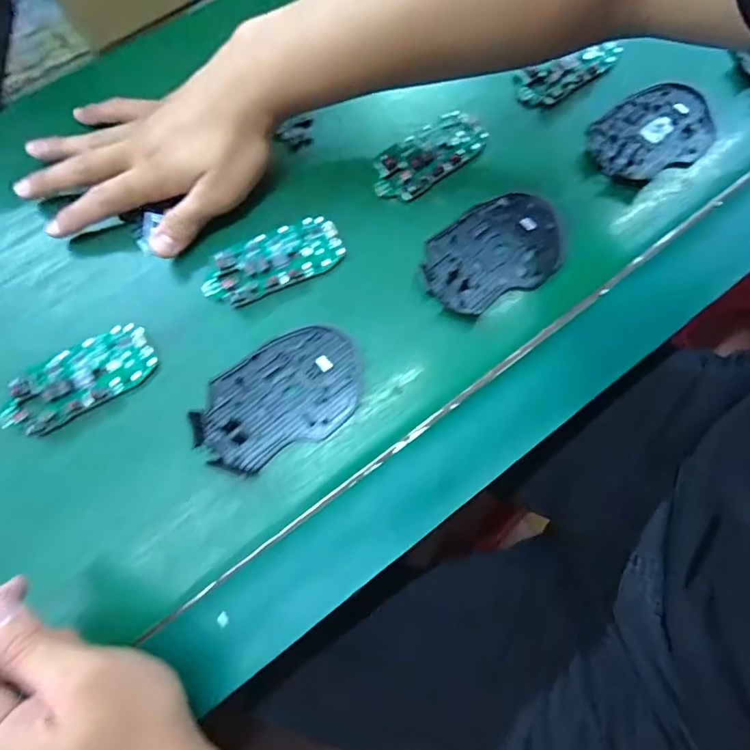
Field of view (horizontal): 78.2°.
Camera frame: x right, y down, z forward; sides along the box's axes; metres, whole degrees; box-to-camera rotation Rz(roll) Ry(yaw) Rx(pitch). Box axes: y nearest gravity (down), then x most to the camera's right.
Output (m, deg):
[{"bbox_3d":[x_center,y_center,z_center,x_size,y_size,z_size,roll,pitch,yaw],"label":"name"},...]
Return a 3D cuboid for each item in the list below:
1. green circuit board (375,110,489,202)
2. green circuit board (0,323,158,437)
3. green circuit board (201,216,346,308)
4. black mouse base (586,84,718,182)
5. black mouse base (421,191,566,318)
[{"bbox_3d":[0.041,-0.171,0.354,0.098,0.011,0.046,-39,79,-11],"label":"green circuit board"},{"bbox_3d":[-0.194,0.001,0.299,0.097,0.014,0.046,-33,78,-10],"label":"green circuit board"},{"bbox_3d":[-0.073,-0.081,0.328,0.099,0.011,0.045,-25,77,-8],"label":"green circuit board"},{"bbox_3d":[0.221,-0.193,0.365,0.110,0.006,0.069,-29,77,-9],"label":"black mouse base"},{"bbox_3d":[0.087,-0.091,0.336,0.109,0.009,0.073,-22,76,-7],"label":"black mouse base"}]

